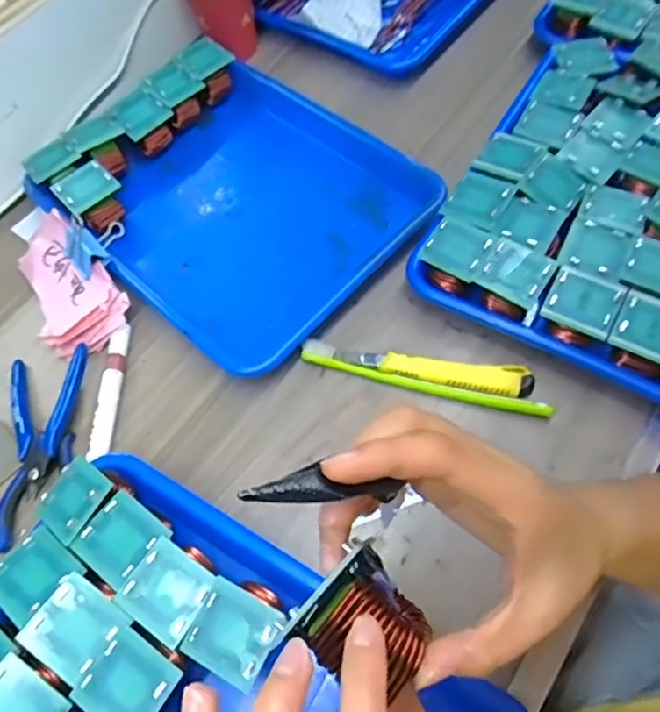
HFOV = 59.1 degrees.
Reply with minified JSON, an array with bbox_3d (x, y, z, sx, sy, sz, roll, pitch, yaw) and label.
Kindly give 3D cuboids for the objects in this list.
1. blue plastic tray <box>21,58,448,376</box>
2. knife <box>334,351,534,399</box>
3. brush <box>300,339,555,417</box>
[{"bbox_3d":[-0.077,-0.137,0.513,0.273,0.033,0.244,38,72,22],"label":"blue plastic tray"},{"bbox_3d":[0.077,0.012,0.436,0.142,0.007,0.022,7,77,10],"label":"knife"},{"bbox_3d":[0.068,0.016,0.429,0.184,0.017,0.014,14,64,13],"label":"brush"}]

